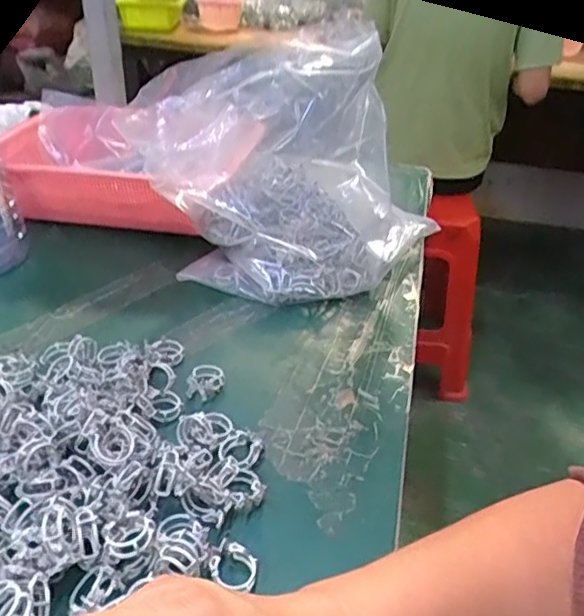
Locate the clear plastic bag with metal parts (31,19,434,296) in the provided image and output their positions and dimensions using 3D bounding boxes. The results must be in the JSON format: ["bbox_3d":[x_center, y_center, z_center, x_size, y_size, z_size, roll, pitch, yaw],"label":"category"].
[{"bbox_3d":[0.002,-0.141,0.577,0.217,0.213,0.207,17,36,22],"label":"clear plastic bag with metal parts"}]

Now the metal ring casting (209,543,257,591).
[{"bbox_3d":[-0.031,0.145,0.325,0.025,0.012,0.023,1,33,-1],"label":"metal ring casting"}]

